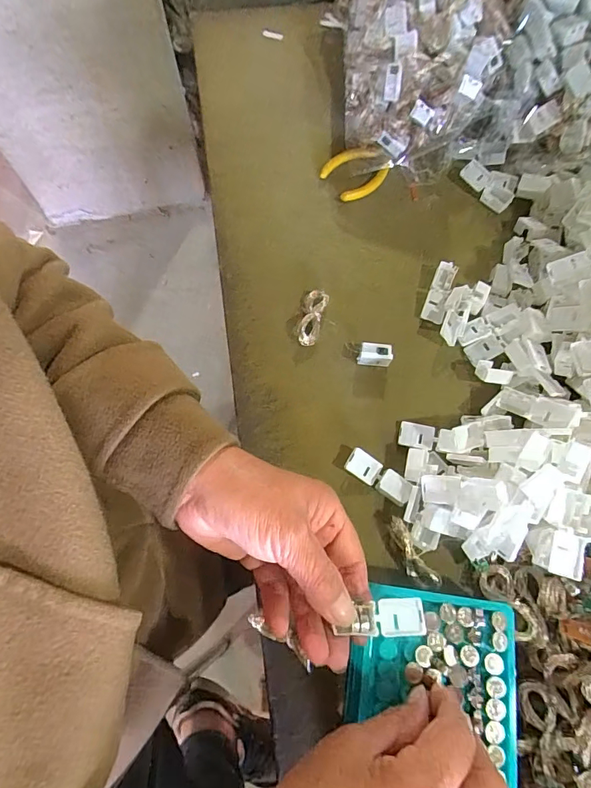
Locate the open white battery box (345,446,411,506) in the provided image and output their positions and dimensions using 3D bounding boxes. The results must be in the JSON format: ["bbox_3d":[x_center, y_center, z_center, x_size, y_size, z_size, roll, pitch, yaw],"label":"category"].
[{"bbox_3d":[0.063,0.063,0.324,0.051,0.016,0.019,32,75,10],"label":"open white battery box"}]

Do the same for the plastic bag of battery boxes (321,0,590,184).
[{"bbox_3d":[0.167,-0.341,0.398,0.267,0.108,0.247,1,72,0],"label":"plastic bag of battery boxes"}]

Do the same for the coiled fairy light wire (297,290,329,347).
[{"bbox_3d":[0.014,-0.064,0.362,0.019,0.012,0.050,14,72,4],"label":"coiled fairy light wire"}]

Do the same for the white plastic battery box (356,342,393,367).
[{"bbox_3d":[0.064,-0.032,0.350,0.027,0.020,0.013,1,72,0],"label":"white plastic battery box"}]

